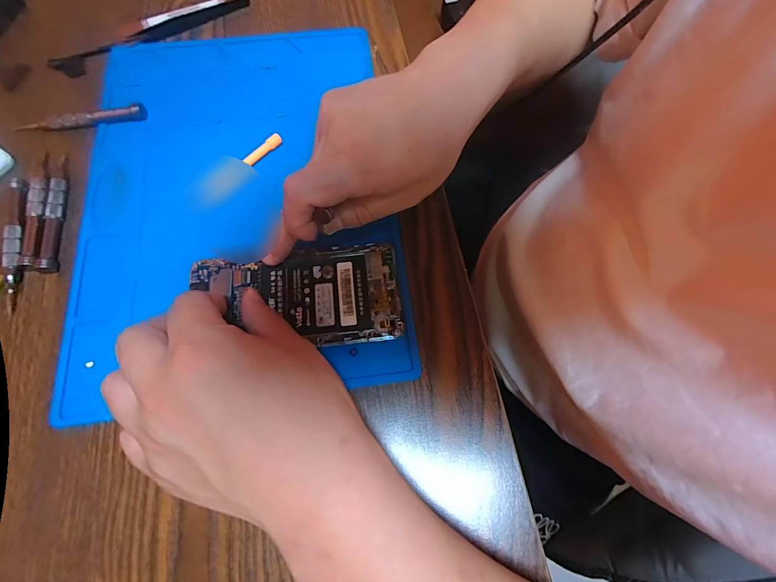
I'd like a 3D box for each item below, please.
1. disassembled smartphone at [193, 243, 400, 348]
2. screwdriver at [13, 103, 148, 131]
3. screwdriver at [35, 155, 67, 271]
[{"bbox_3d":[-0.060,0.005,0.244,0.136,0.005,0.069,-7,71,-4],"label":"disassembled smartphone"},{"bbox_3d":[-0.249,-0.140,0.291,0.103,0.011,0.012,-8,71,-4],"label":"screwdriver"},{"bbox_3d":[-0.245,-0.060,0.265,0.014,0.008,0.098,-10,71,-5],"label":"screwdriver"}]

